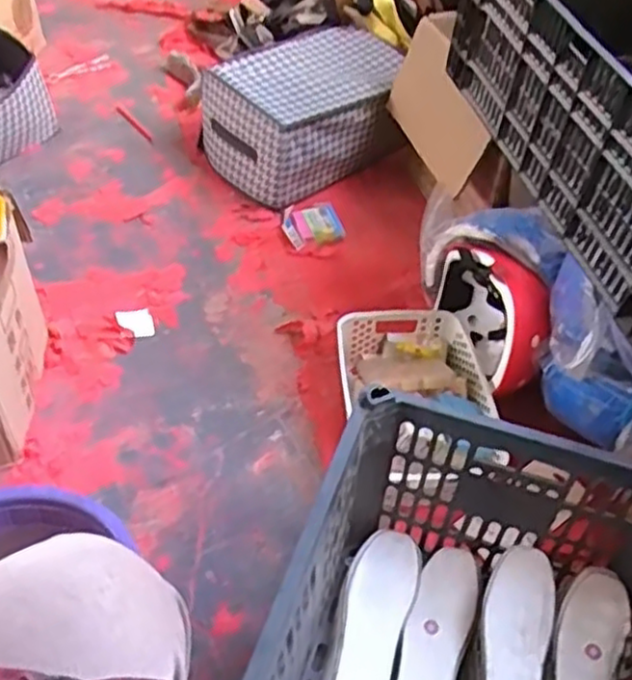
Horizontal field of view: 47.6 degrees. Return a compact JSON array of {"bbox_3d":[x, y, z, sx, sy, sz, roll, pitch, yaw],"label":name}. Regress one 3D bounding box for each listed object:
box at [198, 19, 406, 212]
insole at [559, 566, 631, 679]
[{"bbox_3d":[0.005,-0.471,1.478,0.442,0.196,0.269,-30,54,-29],"label":"box"},{"bbox_3d":[0.272,0.332,0.713,0.062,0.024,0.217,17,47,14],"label":"insole"}]

